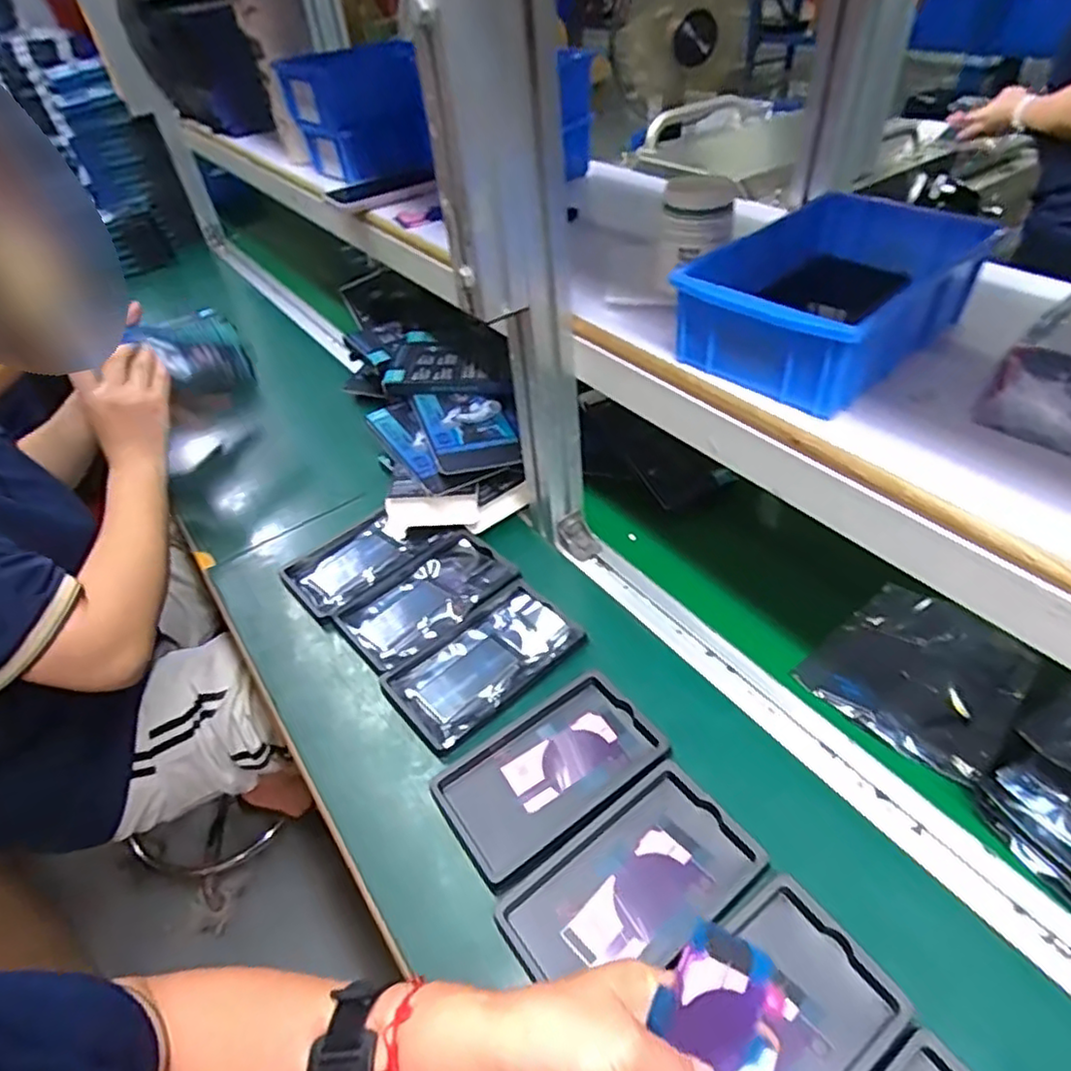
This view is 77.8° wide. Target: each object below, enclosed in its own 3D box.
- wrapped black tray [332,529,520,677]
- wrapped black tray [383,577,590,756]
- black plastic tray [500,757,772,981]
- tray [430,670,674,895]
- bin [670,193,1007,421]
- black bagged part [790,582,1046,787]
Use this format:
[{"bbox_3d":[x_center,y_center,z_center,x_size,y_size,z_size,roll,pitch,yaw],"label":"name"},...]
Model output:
[{"bbox_3d":[-0.104,0.055,0.626,0.154,0.021,0.100,-31,48,-25],"label":"wrapped black tray"},{"bbox_3d":[-0.042,0.106,0.568,0.158,0.019,0.095,-31,48,-25],"label":"wrapped black tray"},{"bbox_3d":[0.061,0.228,0.431,0.158,0.017,0.090,-28,47,-23],"label":"black plastic tray"},{"bbox_3d":[0.011,0.174,0.492,0.159,0.013,0.097,-27,47,-22],"label":"tray"},{"bbox_3d":[0.198,-0.162,0.448,0.190,0.060,0.130,-34,49,-27],"label":"bin"},{"bbox_3d":[0.309,0.106,0.527,0.147,0.020,0.136,-31,48,-26],"label":"black bagged part"}]

